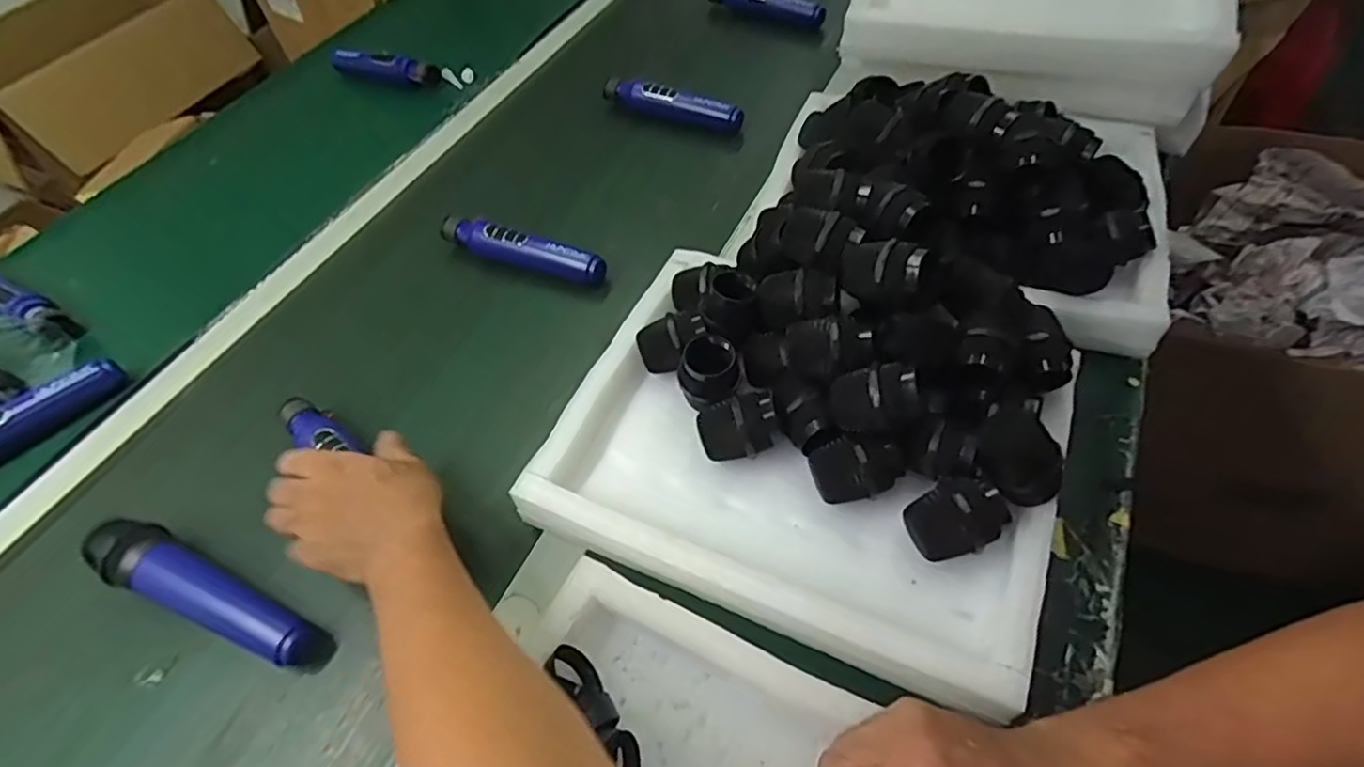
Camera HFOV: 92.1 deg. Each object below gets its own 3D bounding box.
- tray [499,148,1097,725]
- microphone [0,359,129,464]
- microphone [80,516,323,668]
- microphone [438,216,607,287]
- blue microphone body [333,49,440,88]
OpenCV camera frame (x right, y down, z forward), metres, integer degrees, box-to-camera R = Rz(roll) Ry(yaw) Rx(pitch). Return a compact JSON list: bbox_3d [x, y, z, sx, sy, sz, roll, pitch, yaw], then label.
[{"bbox_3d":[0.099,0.000,0.488,0.353,0.116,0.332,18,57,18],"label":"tray"},{"bbox_3d":[-0.612,0.044,0.598,0.194,0.040,0.040,-39,59,-22],"label":"microphone"},{"bbox_3d":[-0.357,0.155,0.491,0.197,0.047,0.042,17,57,18],"label":"microphone"},{"bbox_3d":[-0.171,-0.143,0.696,0.197,0.031,0.026,19,57,19],"label":"microphone"},{"bbox_3d":[-0.433,-0.455,0.951,0.175,0.038,0.037,15,56,16],"label":"blue microphone body"}]

